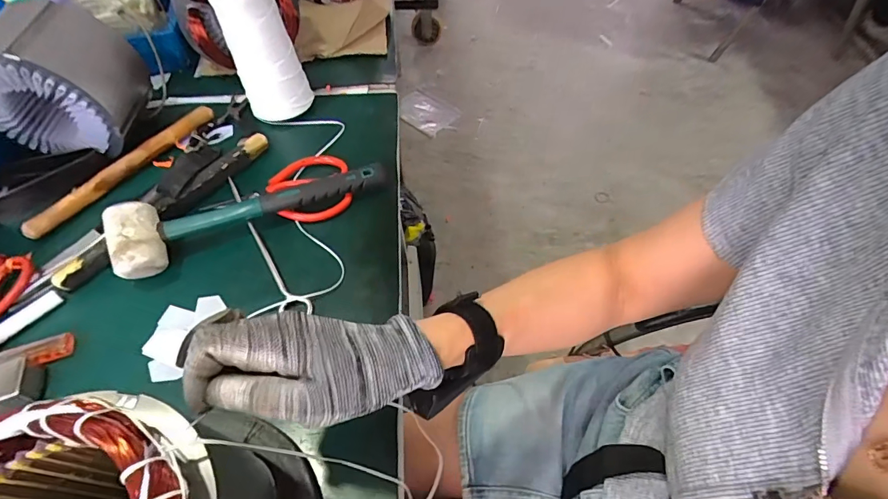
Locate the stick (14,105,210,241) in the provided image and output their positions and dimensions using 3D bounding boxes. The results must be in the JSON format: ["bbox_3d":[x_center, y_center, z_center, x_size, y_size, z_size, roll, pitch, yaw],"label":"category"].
[{"bbox_3d":[-0.393,-0.103,0.544,0.021,0.019,0.247,31,62,21],"label":"stick"}]

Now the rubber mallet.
[{"bbox_3d":[-0.210,-0.051,0.483,0.296,0.061,0.069,-25,58,-14],"label":"rubber mallet"}]

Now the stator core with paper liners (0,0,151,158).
[{"bbox_3d":[-0.442,-0.193,0.520,0.123,0.143,0.116,1,56,3],"label":"stator core with paper liners"}]

